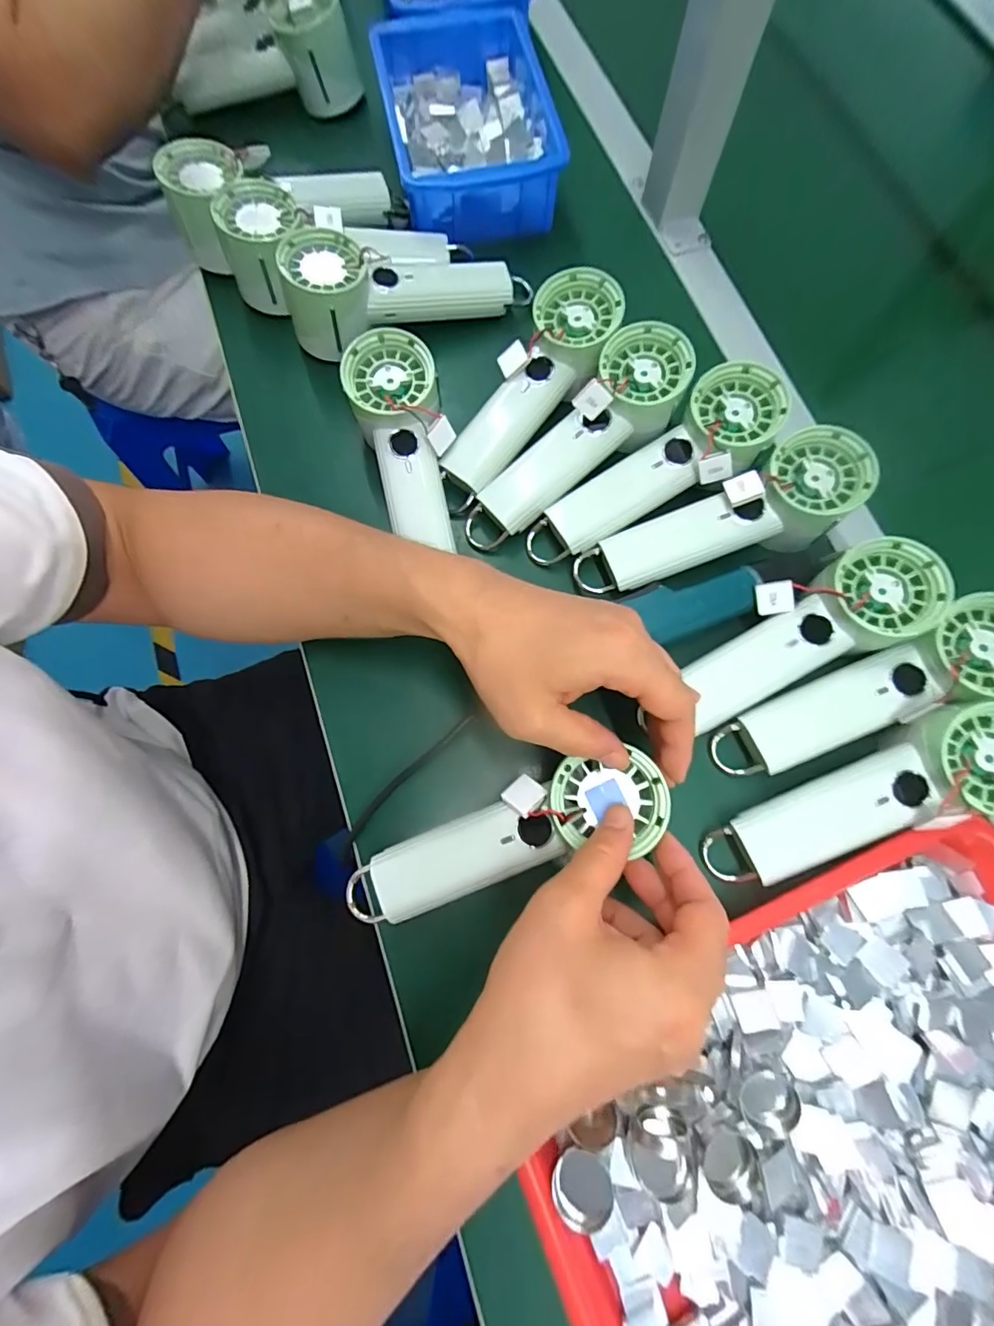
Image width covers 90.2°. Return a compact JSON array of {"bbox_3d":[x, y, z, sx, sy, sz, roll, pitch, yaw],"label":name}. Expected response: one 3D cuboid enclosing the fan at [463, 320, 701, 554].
[{"bbox_3d":[0.056,-0.157,0.350,0.193,0.046,0.058,-42,78,5],"label":"fan"}]

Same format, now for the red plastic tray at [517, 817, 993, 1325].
[{"bbox_3d":[0.192,0.265,0.264,0.330,0.036,0.233,-25,76,-6],"label":"red plastic tray"}]

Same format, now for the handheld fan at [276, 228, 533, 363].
[{"bbox_3d":[-0.071,-0.300,0.388,0.186,0.056,0.058,-17,75,-4],"label":"handheld fan"}]

